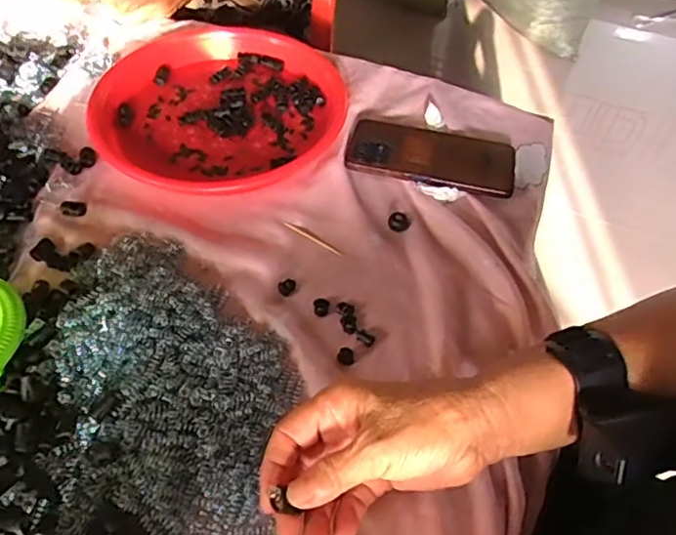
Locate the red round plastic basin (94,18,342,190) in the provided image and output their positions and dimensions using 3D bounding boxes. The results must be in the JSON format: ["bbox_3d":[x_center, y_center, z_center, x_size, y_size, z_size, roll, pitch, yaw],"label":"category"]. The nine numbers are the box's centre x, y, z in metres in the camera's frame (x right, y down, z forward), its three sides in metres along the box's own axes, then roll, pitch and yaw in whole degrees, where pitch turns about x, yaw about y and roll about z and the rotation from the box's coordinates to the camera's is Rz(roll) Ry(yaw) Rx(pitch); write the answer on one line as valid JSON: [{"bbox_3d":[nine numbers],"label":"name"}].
[{"bbox_3d":[-0.120,-0.177,0.590,0.238,0.032,0.239,2,53,-2],"label":"red round plastic basin"}]

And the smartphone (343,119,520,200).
[{"bbox_3d":[0.094,-0.115,0.560,0.161,0.011,0.086,11,49,7],"label":"smartphone"}]

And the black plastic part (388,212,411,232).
[{"bbox_3d":[0.056,-0.043,0.511,0.020,0.007,0.017,10,53,4],"label":"black plastic part"}]

